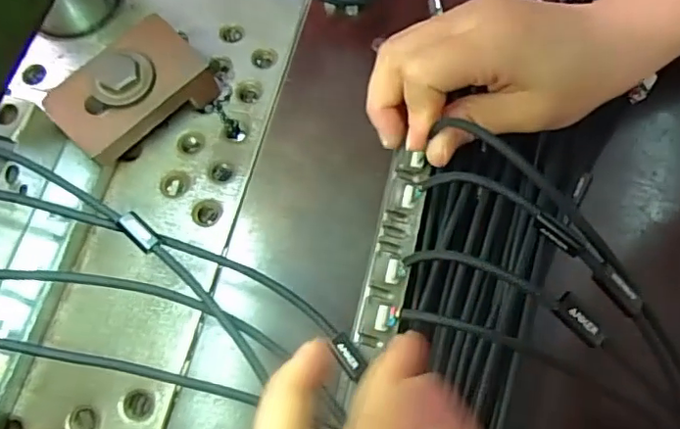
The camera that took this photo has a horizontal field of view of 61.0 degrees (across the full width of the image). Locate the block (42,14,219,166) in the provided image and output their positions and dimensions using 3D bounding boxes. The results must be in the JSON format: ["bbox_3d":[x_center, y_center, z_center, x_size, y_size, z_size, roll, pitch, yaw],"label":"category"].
[{"bbox_3d":[-0.106,-0.061,0.298,0.046,0.039,0.073,43,76,15],"label":"block"}]

